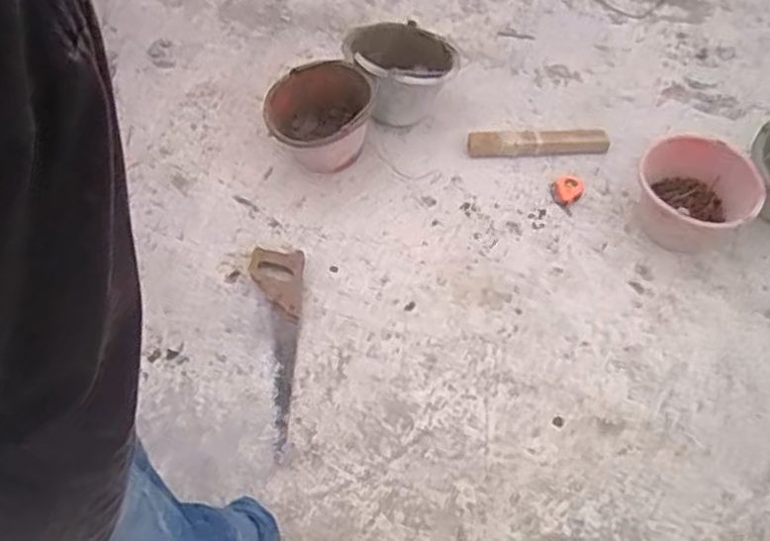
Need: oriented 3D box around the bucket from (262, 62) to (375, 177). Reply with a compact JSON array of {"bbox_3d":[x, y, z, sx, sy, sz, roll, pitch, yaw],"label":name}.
[{"bbox_3d":[-0.149,-0.333,1.606,0.239,0.183,0.206,6,58,2],"label":"bucket"}]

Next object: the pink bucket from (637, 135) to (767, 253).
[{"bbox_3d":[0.675,-0.170,1.526,0.217,0.176,0.225,1,58,-1],"label":"pink bucket"}]

